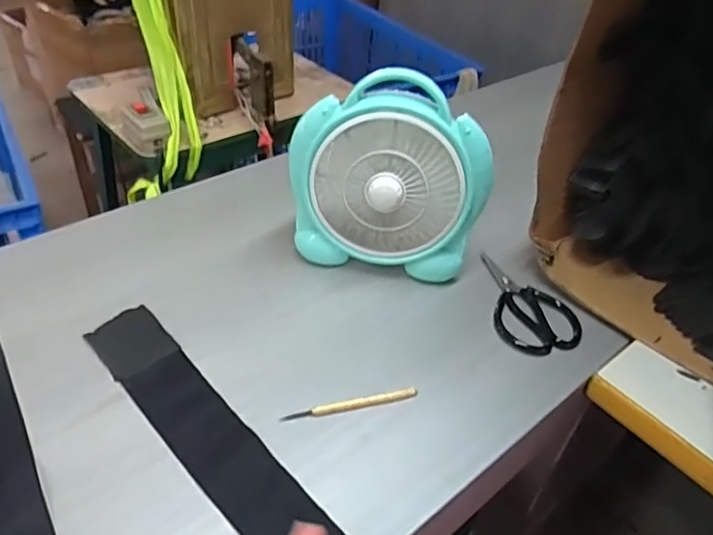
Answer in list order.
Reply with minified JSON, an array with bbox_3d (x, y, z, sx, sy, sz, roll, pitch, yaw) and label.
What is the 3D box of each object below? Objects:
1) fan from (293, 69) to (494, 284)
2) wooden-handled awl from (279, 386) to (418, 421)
[{"bbox_3d":[0.036,-0.101,0.721,0.236,0.229,0.095,18,42,13],"label":"fan"},{"bbox_3d":[-0.005,0.142,0.614,0.144,0.007,0.013,-7,42,-15],"label":"wooden-handled awl"}]

